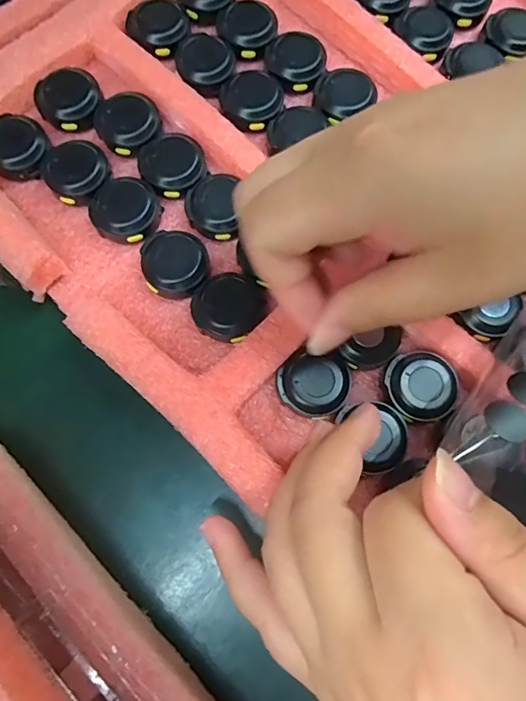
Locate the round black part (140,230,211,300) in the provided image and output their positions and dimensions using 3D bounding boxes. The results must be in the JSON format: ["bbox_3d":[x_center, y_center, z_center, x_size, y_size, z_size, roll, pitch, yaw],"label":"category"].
[{"bbox_3d":[-0.039,-0.038,0.213,0.031,0.012,0.029,0,76,-2],"label":"round black part"}]

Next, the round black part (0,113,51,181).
[{"bbox_3d":[-0.117,-0.096,0.224,0.026,0.012,0.029,2,76,-1],"label":"round black part"}]

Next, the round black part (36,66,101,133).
[{"bbox_3d":[-0.095,-0.122,0.230,0.029,0.009,0.028,0,76,-2],"label":"round black part"}]

